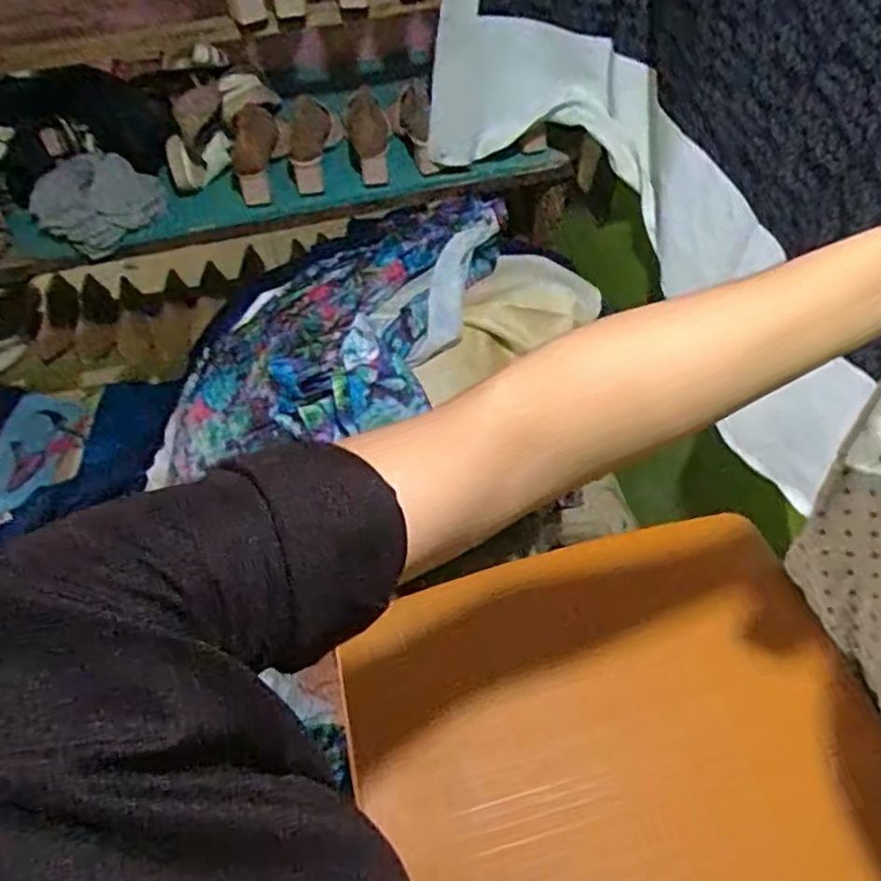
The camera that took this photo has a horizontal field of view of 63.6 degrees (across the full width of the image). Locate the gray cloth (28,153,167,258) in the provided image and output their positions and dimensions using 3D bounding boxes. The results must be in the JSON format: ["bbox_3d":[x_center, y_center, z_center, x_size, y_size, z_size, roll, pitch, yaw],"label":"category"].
[{"bbox_3d":[-0.555,-0.392,1.159,0.202,0.081,0.146,-31,59,-21],"label":"gray cloth"}]

